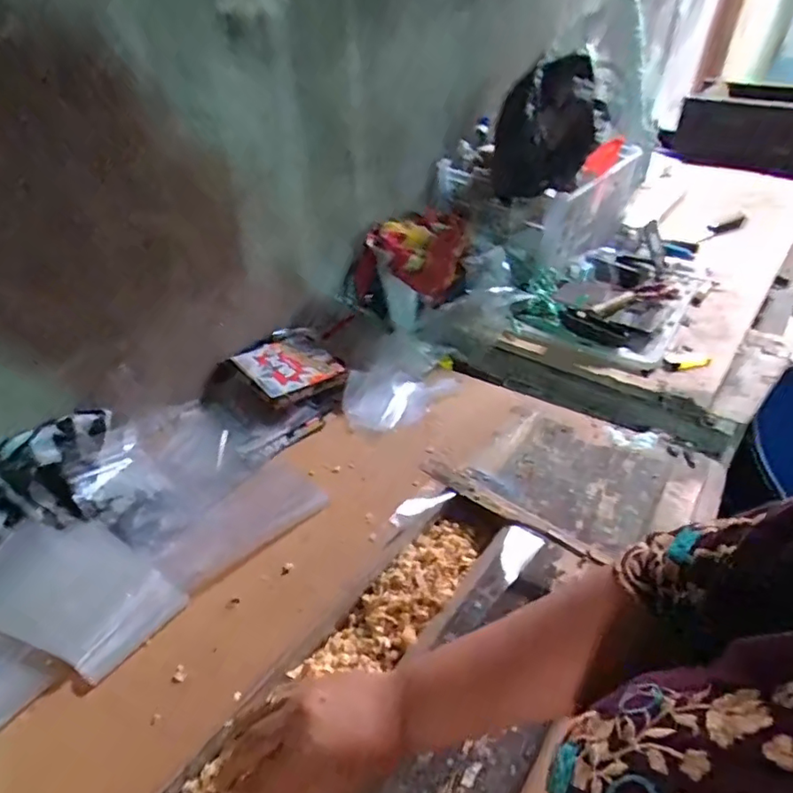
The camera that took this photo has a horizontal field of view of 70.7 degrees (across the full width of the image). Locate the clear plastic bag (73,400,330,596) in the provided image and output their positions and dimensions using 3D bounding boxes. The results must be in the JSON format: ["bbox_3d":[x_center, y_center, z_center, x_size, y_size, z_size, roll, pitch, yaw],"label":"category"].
[{"bbox_3d":[-0.266,0.115,0.734,0.289,0.042,0.216,27,46,29],"label":"clear plastic bag"}]

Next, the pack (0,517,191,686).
[{"bbox_3d":[-0.356,0.208,0.614,0.245,0.020,0.134,12,41,21],"label":"pack"}]

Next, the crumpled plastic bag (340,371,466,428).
[{"bbox_3d":[0.012,-0.005,0.869,0.186,0.029,0.111,-7,40,-10],"label":"crumpled plastic bag"}]

